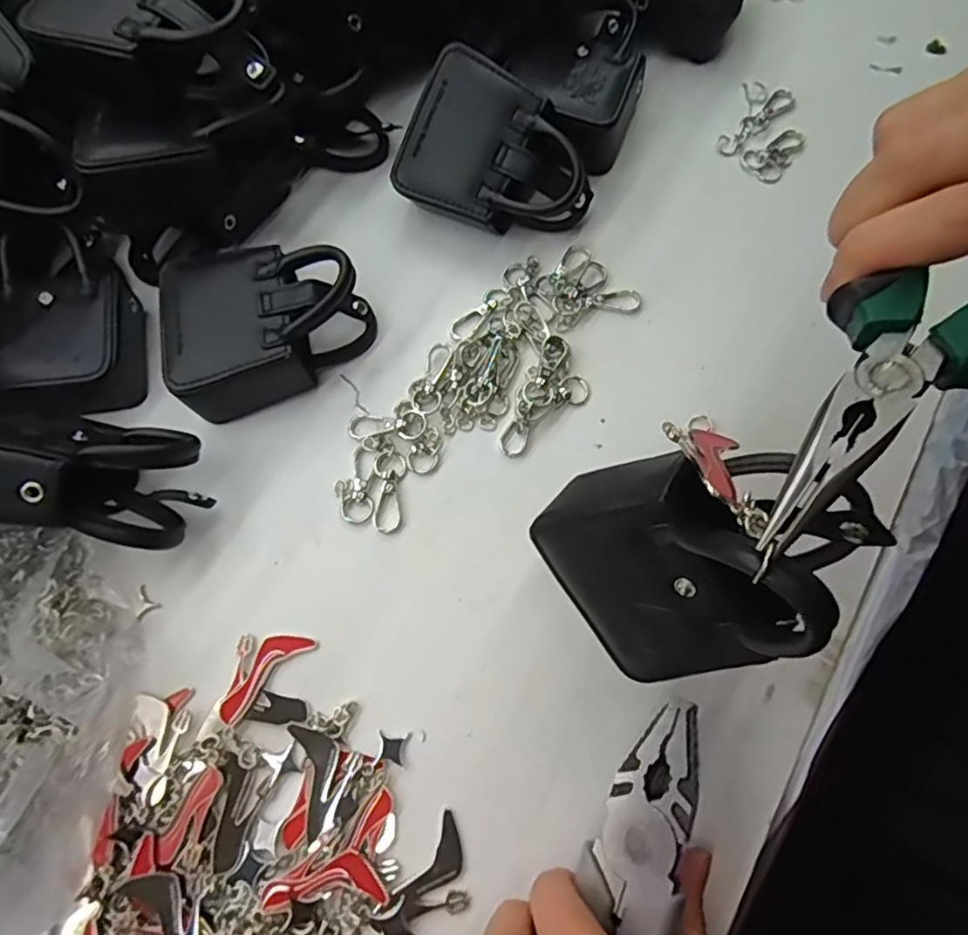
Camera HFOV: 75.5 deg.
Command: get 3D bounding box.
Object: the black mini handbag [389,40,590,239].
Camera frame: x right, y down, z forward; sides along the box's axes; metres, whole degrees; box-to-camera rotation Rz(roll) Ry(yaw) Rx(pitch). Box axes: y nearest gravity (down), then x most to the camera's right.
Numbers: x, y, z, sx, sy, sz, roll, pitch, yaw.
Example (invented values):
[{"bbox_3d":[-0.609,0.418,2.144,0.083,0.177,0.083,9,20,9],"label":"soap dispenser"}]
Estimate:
[{"bbox_3d":[0.008,-0.165,0.328,0.099,0.040,0.079,18,102,11],"label":"black mini handbag"}]

